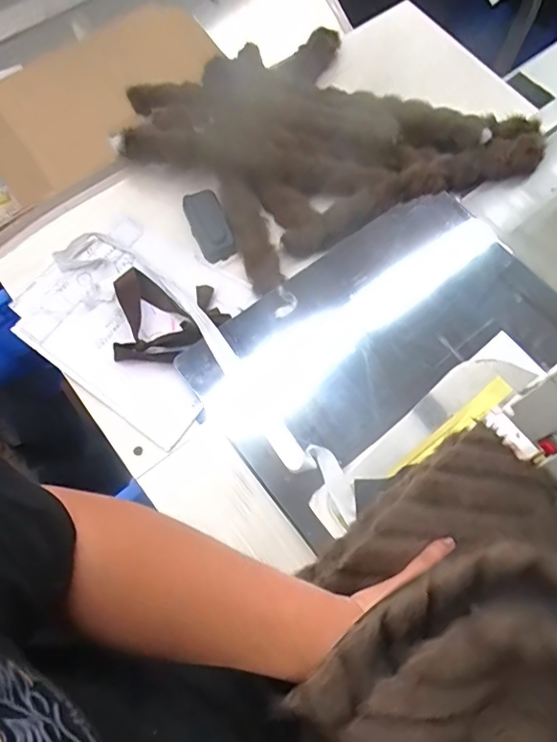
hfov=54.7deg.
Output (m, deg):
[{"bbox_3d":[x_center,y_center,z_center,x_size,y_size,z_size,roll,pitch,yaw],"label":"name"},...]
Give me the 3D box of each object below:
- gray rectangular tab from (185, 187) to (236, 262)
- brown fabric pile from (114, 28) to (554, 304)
[{"bbox_3d":[-0.097,-0.208,0.758,0.051,0.016,0.113,-20,73,-9],"label":"gray rectangular tab"},{"bbox_3d":[0.066,-0.351,0.780,0.526,0.064,0.376,-27,74,-11],"label":"brown fabric pile"}]

